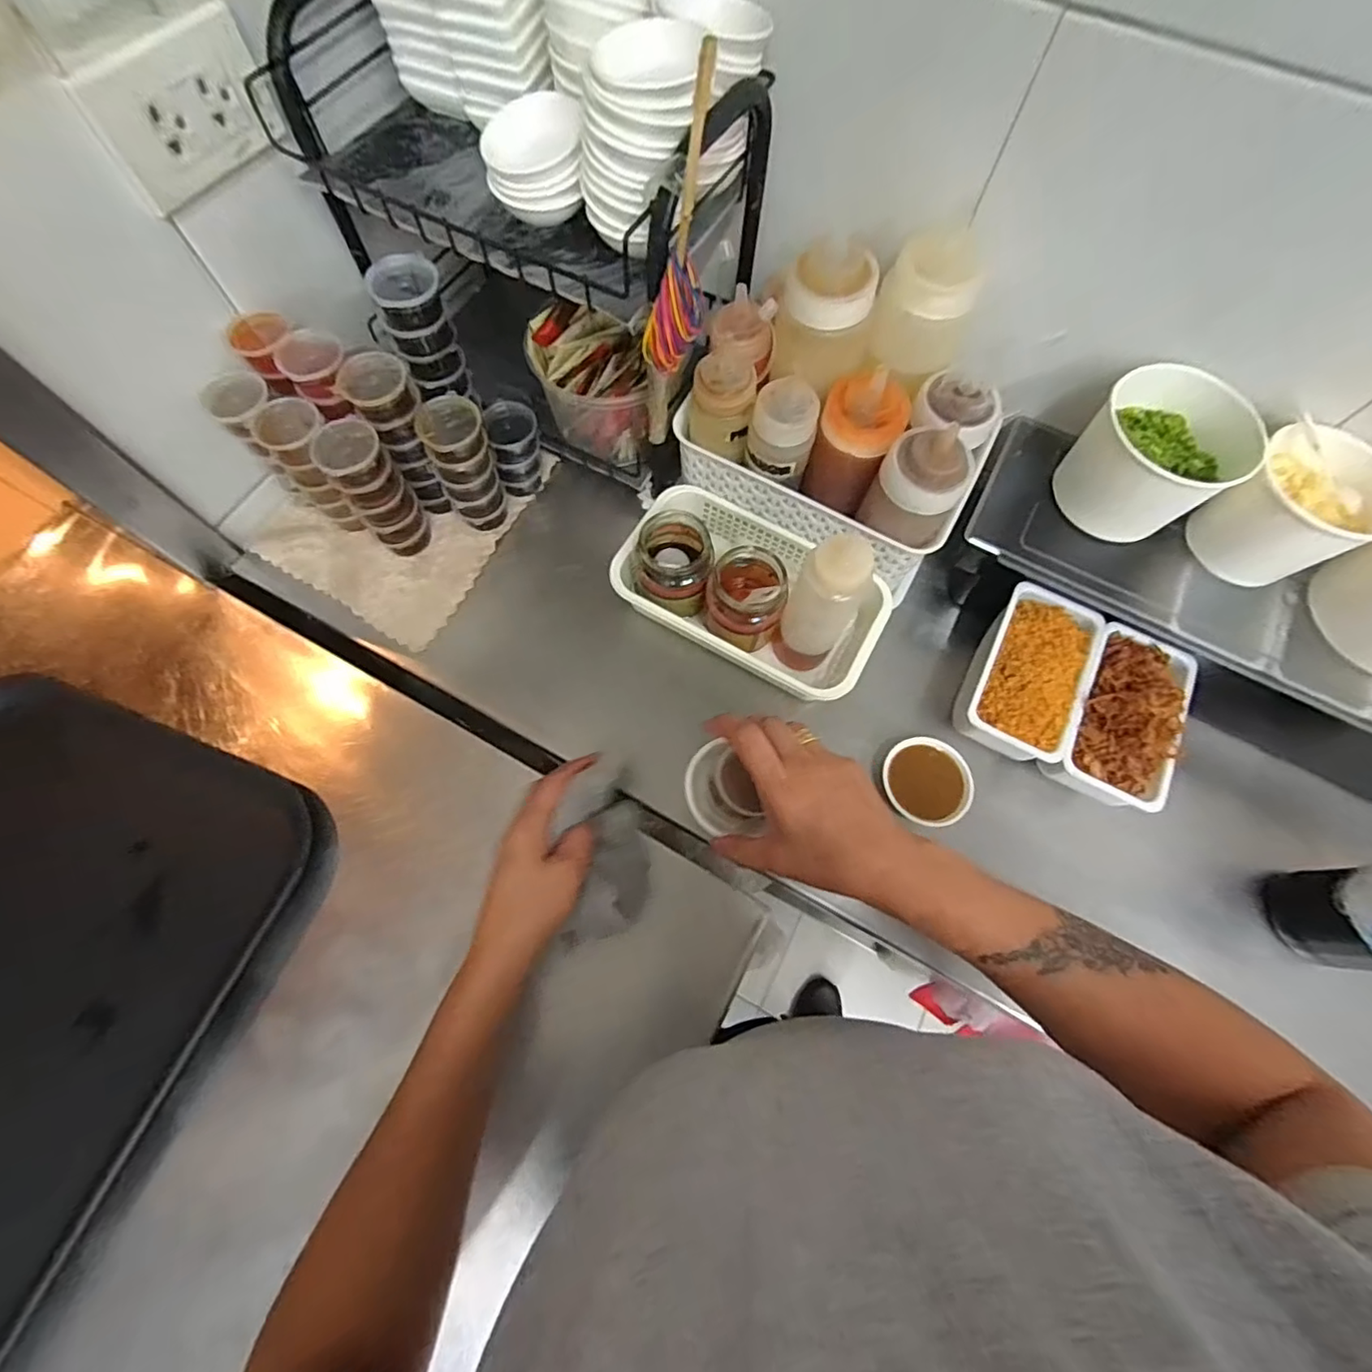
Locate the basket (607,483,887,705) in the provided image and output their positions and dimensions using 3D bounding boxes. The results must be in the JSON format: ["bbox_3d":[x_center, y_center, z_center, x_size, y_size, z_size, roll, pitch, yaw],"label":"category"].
[{"bbox_3d":[0.060,-0.100,0.471,0.224,0.154,0.127,27,70,9],"label":"basket"}]

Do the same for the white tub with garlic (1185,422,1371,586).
[{"bbox_3d":[0.445,-0.125,0.428,0.079,0.086,0.091,-39,75,-15],"label":"white tub with garlic"}]

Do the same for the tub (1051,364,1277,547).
[{"bbox_3d":[0.362,-0.176,0.451,0.085,0.096,0.103,-42,76,-16],"label":"tub"}]

